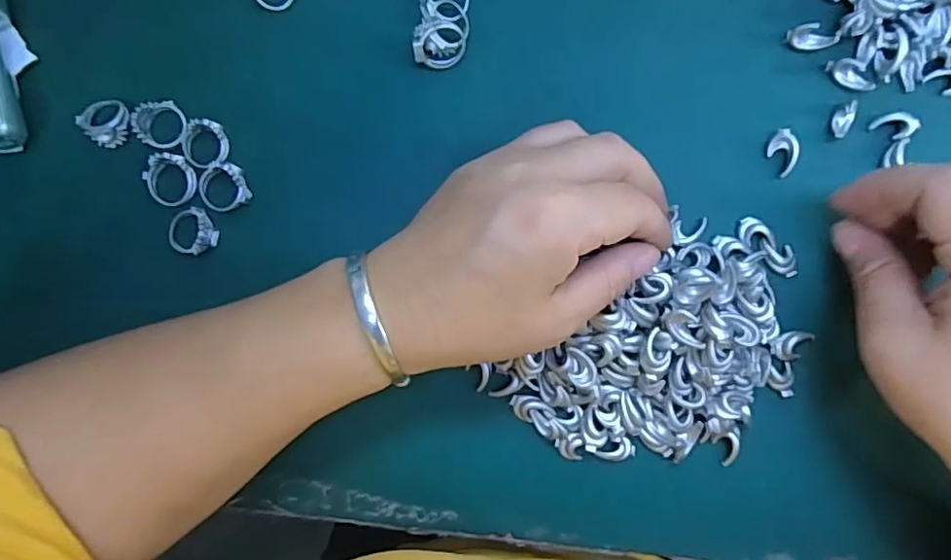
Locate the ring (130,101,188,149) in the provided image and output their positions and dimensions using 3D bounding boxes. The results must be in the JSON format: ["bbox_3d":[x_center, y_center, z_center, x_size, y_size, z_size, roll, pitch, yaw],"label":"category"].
[{"bbox_3d":[-0.146,-0.072,0.272,0.024,0.007,0.022,0,88,2],"label":"ring"}]

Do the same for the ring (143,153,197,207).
[{"bbox_3d":[-0.142,-0.046,0.270,0.022,0.008,0.023,0,88,2],"label":"ring"}]

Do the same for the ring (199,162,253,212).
[{"bbox_3d":[-0.118,-0.042,0.271,0.023,0.010,0.021,0,88,2],"label":"ring"}]

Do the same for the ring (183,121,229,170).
[{"bbox_3d":[-0.126,-0.063,0.270,0.020,0.008,0.020,1,88,2],"label":"ring"}]

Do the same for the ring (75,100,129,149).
[{"bbox_3d":[-0.171,-0.074,0.271,0.021,0.008,0.021,0,88,2],"label":"ring"}]

